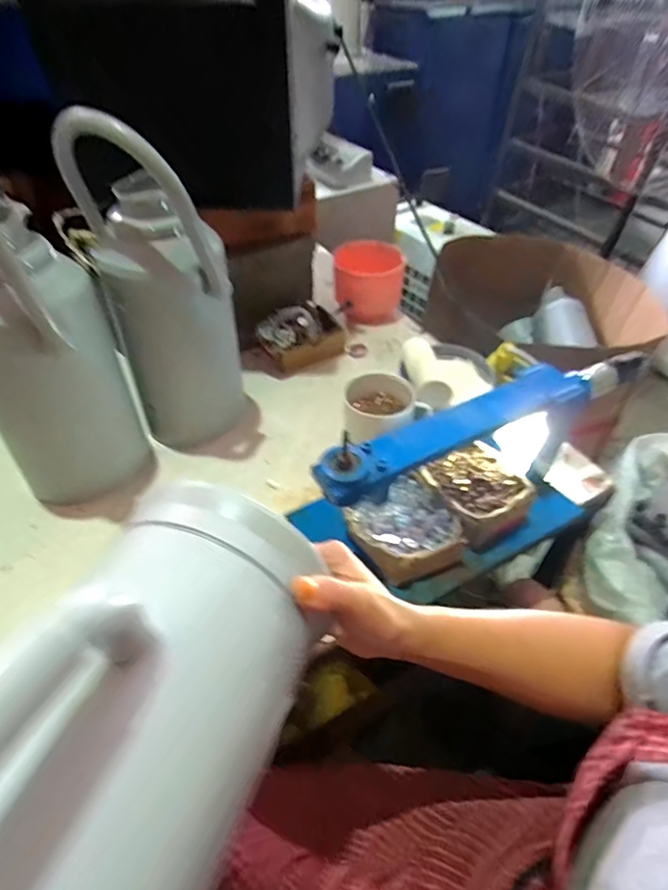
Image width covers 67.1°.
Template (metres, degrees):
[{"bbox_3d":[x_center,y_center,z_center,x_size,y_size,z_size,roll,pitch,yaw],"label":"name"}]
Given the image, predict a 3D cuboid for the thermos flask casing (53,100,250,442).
[{"bbox_3d":[-0.220,-0.196,0.673,0.158,0.426,0.131,-13,47,-13],"label":"thermos flask casing"}]

